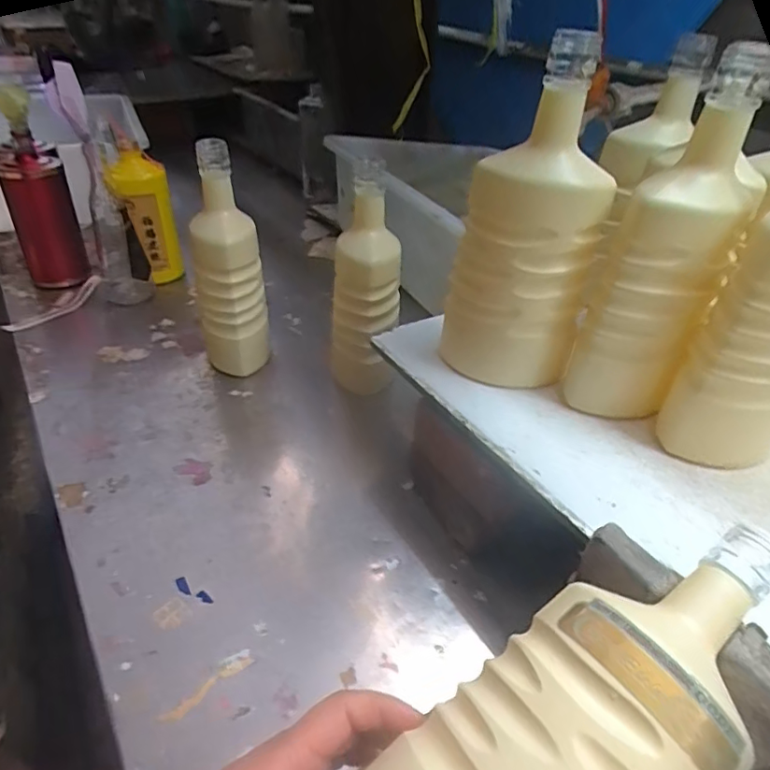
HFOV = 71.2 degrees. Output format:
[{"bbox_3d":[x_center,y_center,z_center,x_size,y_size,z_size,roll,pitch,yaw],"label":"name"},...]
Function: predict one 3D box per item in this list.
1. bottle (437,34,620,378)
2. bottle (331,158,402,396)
[{"bbox_3d":[0.108,-0.109,0.410,0.083,0.238,0.092,-23,46,-26],"label":"bottle"},{"bbox_3d":[-0.021,-0.093,0.582,0.072,0.250,0.059,4,37,0],"label":"bottle"}]

